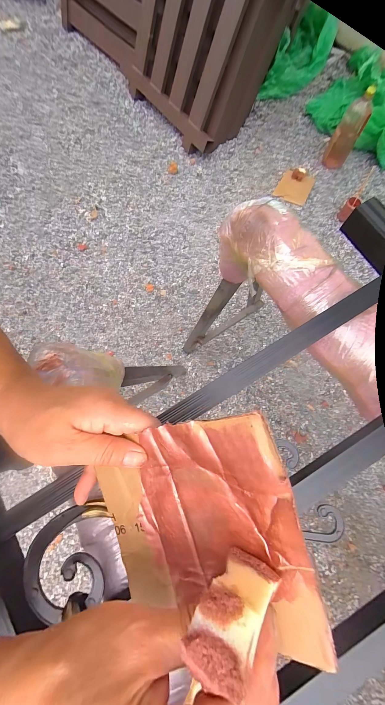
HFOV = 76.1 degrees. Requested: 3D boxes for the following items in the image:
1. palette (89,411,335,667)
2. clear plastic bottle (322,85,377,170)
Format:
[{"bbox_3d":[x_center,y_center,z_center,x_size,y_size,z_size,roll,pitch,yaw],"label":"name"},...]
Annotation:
[{"bbox_3d":[0.001,0.124,0.178,0.150,0.015,0.147,-18,90,28],"label":"palette"},{"bbox_3d":[0.703,-0.993,1.118,0.109,0.261,0.093,29,77,5],"label":"clear plastic bottle"}]

